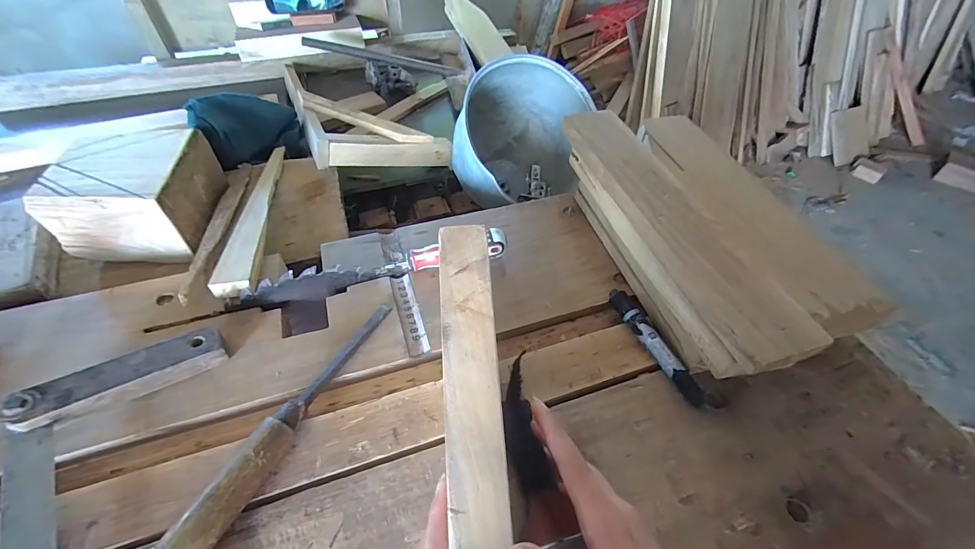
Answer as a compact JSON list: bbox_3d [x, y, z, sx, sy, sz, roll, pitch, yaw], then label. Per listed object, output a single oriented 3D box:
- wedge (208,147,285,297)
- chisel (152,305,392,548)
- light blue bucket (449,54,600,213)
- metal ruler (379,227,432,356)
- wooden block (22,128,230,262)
[{"bbox_3d":[-0.305,-0.088,0.547,0.042,0.024,0.331,-11,45,-10],"label":"wedge"},{"bbox_3d":[-0.158,0.115,0.356,0.025,0.034,0.244,20,52,15],"label":"chisel"},{"bbox_3d":[0.037,-0.218,0.666,0.171,0.206,0.225,32,53,30],"label":"light blue bucket"},{"bbox_3d":[-0.097,0.011,0.472,0.023,0.009,0.189,-10,48,-18],"label":"metal ruler"},{"bbox_3d":[-0.434,-0.105,0.517,0.140,0.087,0.147,-3,49,-4],"label":"wooden block"}]

